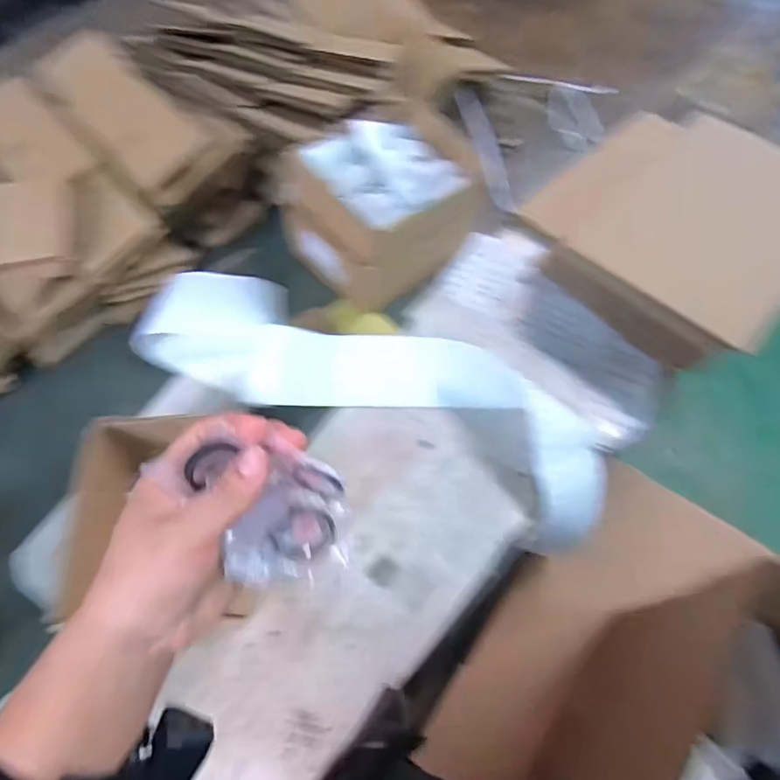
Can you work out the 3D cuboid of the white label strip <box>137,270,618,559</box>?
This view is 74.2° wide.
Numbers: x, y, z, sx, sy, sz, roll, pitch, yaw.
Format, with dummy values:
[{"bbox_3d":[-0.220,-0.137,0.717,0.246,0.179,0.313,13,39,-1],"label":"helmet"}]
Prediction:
[{"bbox_3d":[-0.030,-0.005,0.591,0.559,0.100,0.163,25,65,14],"label":"white label strip"}]

